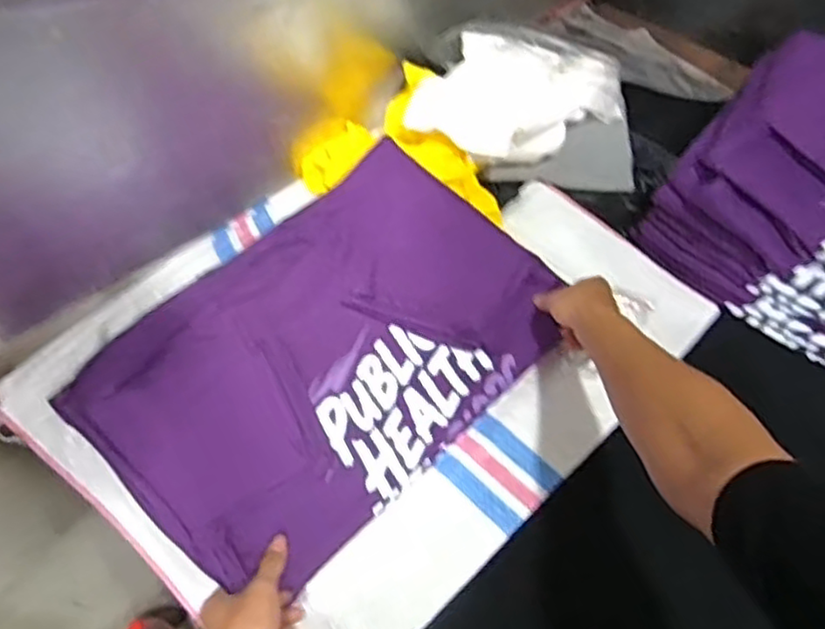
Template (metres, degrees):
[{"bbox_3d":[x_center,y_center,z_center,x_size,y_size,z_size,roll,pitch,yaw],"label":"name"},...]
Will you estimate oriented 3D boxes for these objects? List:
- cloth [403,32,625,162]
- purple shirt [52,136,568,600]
[{"bbox_3d":[0.142,-0.295,0.949,0.268,0.129,0.188,14,57,11],"label":"cloth"},{"bbox_3d":[-0.098,0.036,0.825,0.353,0.068,0.520,39,65,24],"label":"purple shirt"}]

